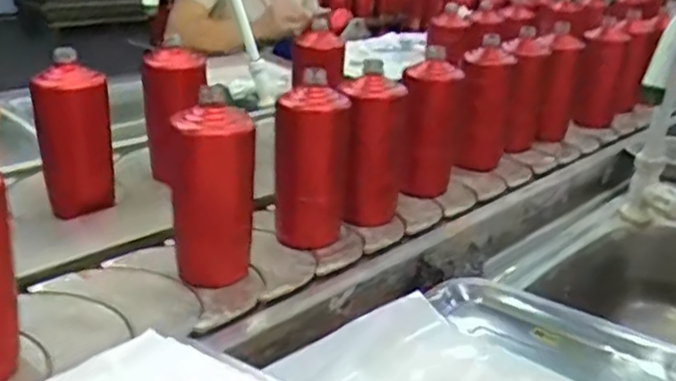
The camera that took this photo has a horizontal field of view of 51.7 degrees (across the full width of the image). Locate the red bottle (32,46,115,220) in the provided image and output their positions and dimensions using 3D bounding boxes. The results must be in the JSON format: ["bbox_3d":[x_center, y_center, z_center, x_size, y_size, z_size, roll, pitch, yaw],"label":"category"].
[{"bbox_3d":[-0.306,-0.063,0.813,0.059,0.171,0.069,23,29,34],"label":"red bottle"}]

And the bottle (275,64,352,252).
[{"bbox_3d":[-0.031,-0.028,0.775,0.064,0.175,0.056,18,27,33],"label":"bottle"}]

